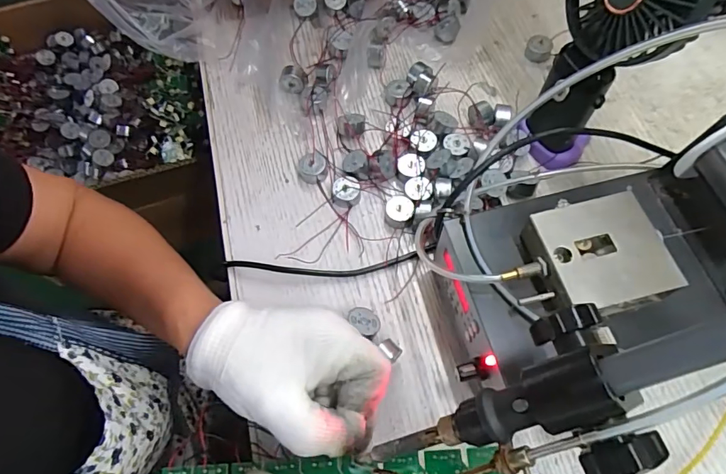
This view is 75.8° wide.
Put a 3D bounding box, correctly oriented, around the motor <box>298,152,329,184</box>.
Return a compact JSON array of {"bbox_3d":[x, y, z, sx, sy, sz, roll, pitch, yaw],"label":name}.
[{"bbox_3d":[-0.044,-0.060,0.405,0.024,0.017,0.024,-1,63,2],"label":"motor"}]

